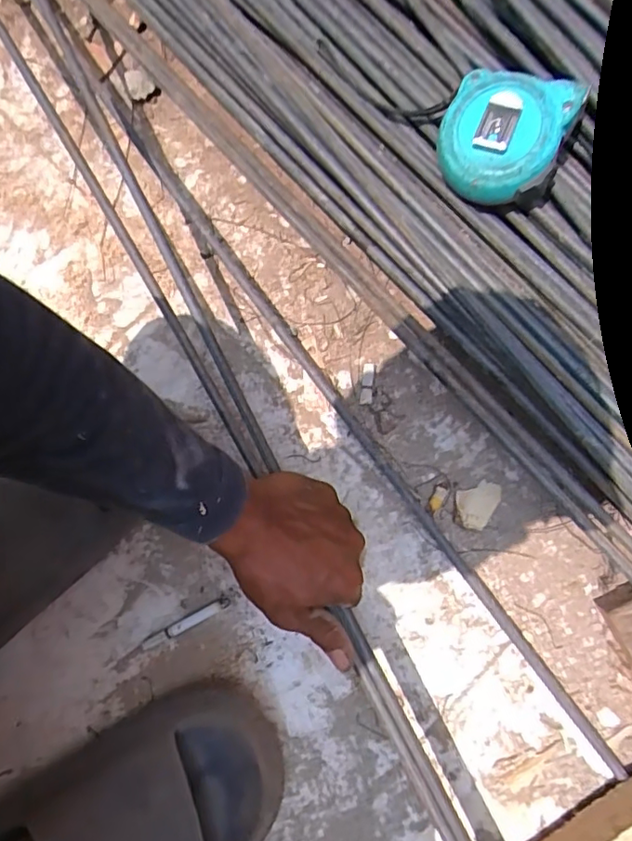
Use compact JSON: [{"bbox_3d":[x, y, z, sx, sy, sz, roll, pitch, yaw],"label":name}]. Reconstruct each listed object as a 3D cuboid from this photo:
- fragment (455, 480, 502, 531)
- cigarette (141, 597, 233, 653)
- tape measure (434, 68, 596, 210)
[{"bbox_3d":[0.126,0.064,0.437,0.030,0.008,0.042,34,82,7],"label":"fragment"},{"bbox_3d":[-0.100,0.157,0.428,0.072,0.006,0.009,-28,81,-4],"label":"cigarette"},{"bbox_3d":[0.123,-0.183,0.365,0.078,0.042,0.074,23,101,14],"label":"tape measure"}]

